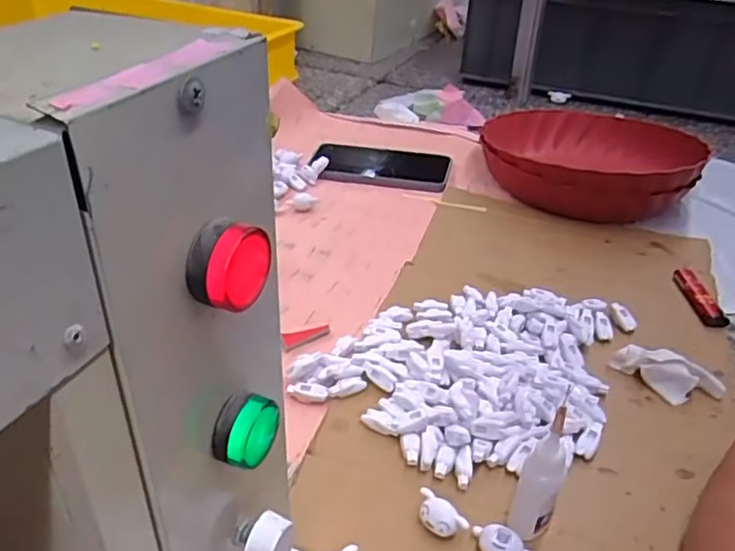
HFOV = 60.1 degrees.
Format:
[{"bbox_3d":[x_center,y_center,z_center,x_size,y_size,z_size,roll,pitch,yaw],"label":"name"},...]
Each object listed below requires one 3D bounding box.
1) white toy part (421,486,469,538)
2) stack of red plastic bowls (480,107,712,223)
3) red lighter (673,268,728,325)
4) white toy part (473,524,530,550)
[{"bbox_3d":[0.040,0.140,0.365,0.017,0.017,0.033,-24,44,-33],"label":"white toy part"},{"bbox_3d":[0.258,-0.137,0.759,0.231,0.090,0.258,16,37,18],"label":"stack of red plastic bowls"},{"bbox_3d":[0.297,0.021,0.571,0.020,0.016,0.074,2,35,-2],"label":"red lighter"},{"bbox_3d":[0.074,0.152,0.352,0.034,0.017,0.016,16,38,16],"label":"white toy part"}]

